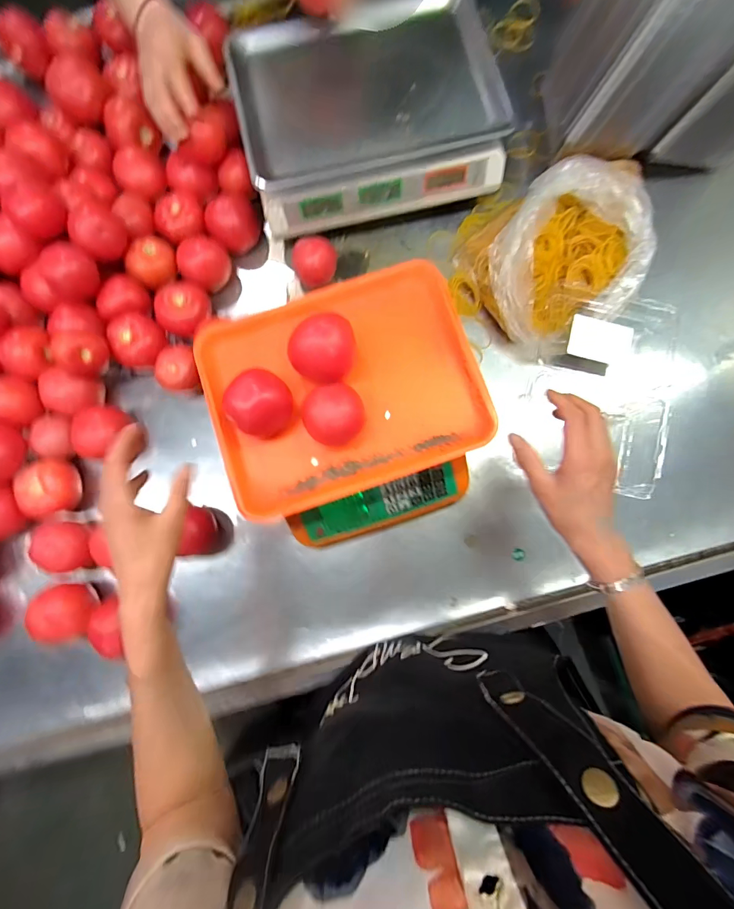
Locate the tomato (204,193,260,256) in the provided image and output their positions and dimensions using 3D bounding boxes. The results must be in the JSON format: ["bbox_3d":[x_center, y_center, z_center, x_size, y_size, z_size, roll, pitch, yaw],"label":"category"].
[{"bbox_3d":[-0.190,-0.334,0.581,0.072,0.051,0.059,-35,82,-3],"label":"tomato"}]

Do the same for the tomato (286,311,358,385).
[{"bbox_3d":[-0.047,-0.110,0.437,0.070,0.060,0.061,-2,82,2],"label":"tomato"}]

